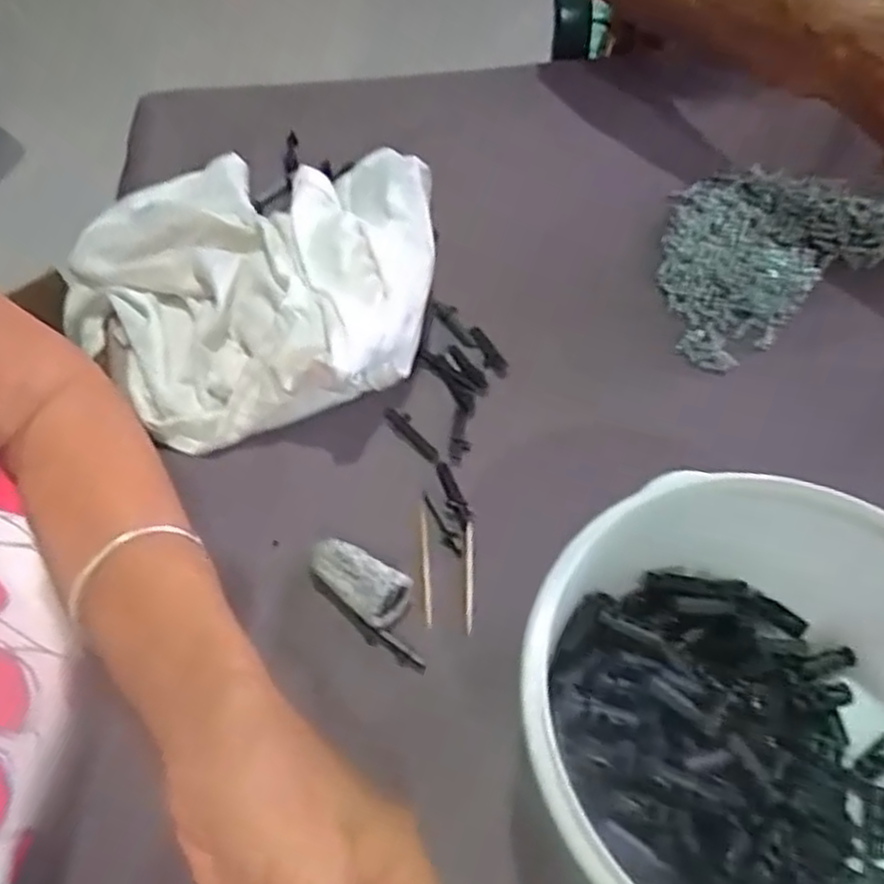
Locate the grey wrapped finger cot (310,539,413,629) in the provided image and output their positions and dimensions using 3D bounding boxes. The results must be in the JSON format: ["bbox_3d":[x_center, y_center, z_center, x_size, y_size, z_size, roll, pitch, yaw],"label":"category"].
[{"bbox_3d":[-0.037,0.061,0.331,0.045,0.020,0.022,29,62,21],"label":"grey wrapped finger cot"}]

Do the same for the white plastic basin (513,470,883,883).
[{"bbox_3d":[0.117,0.102,0.261,0.173,0.075,0.158,-2,55,2],"label":"white plastic basin"}]

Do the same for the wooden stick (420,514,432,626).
[{"bbox_3d":[-0.007,0.058,0.343,0.004,0.004,0.057,-4,55,1],"label":"wooden stick"}]

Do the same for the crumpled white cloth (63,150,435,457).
[{"bbox_3d":[-0.116,-0.097,0.424,0.223,0.055,0.210,11,57,11],"label":"crumpled white cloth"}]

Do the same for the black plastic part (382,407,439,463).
[{"bbox_3d":[-0.015,-0.005,0.382,0.010,0.004,0.040,-38,61,-21],"label":"black plastic part"}]

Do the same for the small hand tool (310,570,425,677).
[{"bbox_3d":[-0.035,0.079,0.326,0.065,0.009,0.007,32,63,23],"label":"small hand tool"}]

